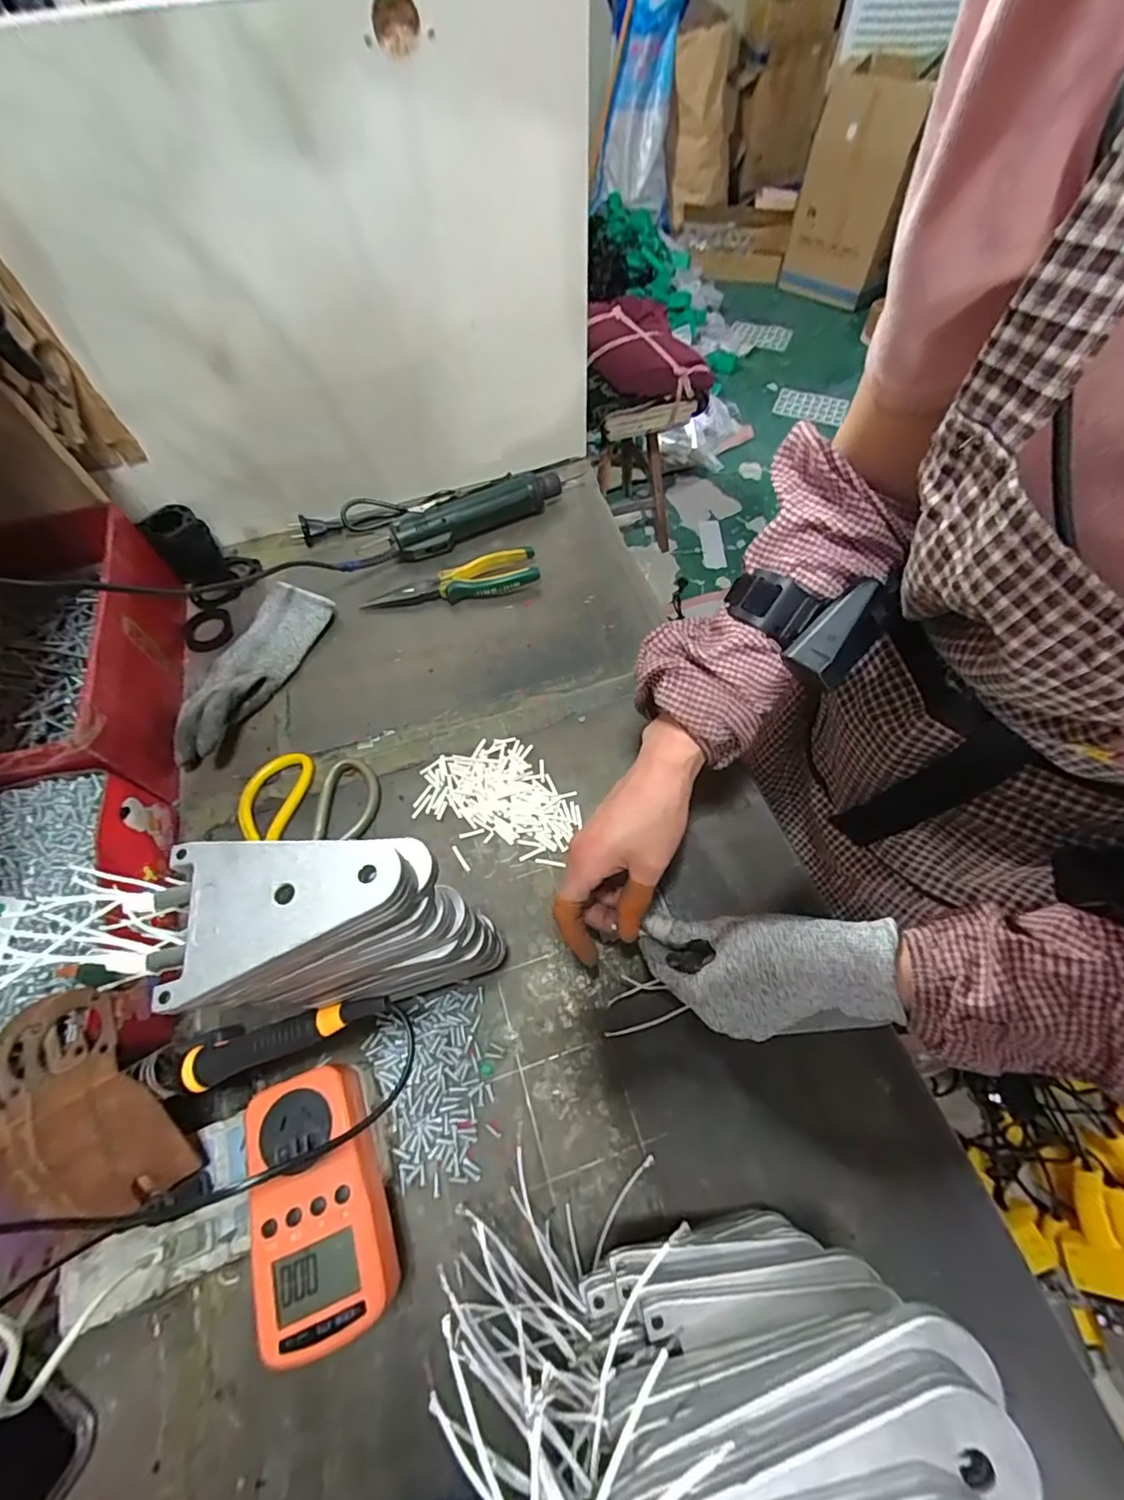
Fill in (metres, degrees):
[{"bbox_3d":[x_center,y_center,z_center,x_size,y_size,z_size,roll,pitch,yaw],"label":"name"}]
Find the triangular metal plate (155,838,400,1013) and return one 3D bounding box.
[{"bbox_3d":[-0.119,0.064,0.235,0.099,0.010,0.066,-10,61,-3],"label":"triangular metal plate"}]

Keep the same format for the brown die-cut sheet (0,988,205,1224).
[{"bbox_3d":[-0.293,0.217,0.333,0.086,0.045,0.128,-30,64,-13],"label":"brown die-cut sheet"}]

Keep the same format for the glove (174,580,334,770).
[{"bbox_3d":[-0.318,-0.080,0.554,0.072,0.047,0.214,17,63,11],"label":"glove"}]

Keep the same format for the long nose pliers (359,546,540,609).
[{"bbox_3d":[-0.122,-0.184,0.616,0.190,0.030,0.040,-16,62,-6],"label":"long nose pliers"}]

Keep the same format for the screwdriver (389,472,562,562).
[{"bbox_3d":[-0.100,-0.282,0.663,0.216,0.042,0.041,-26,63,-11],"label":"screwdriver"}]

